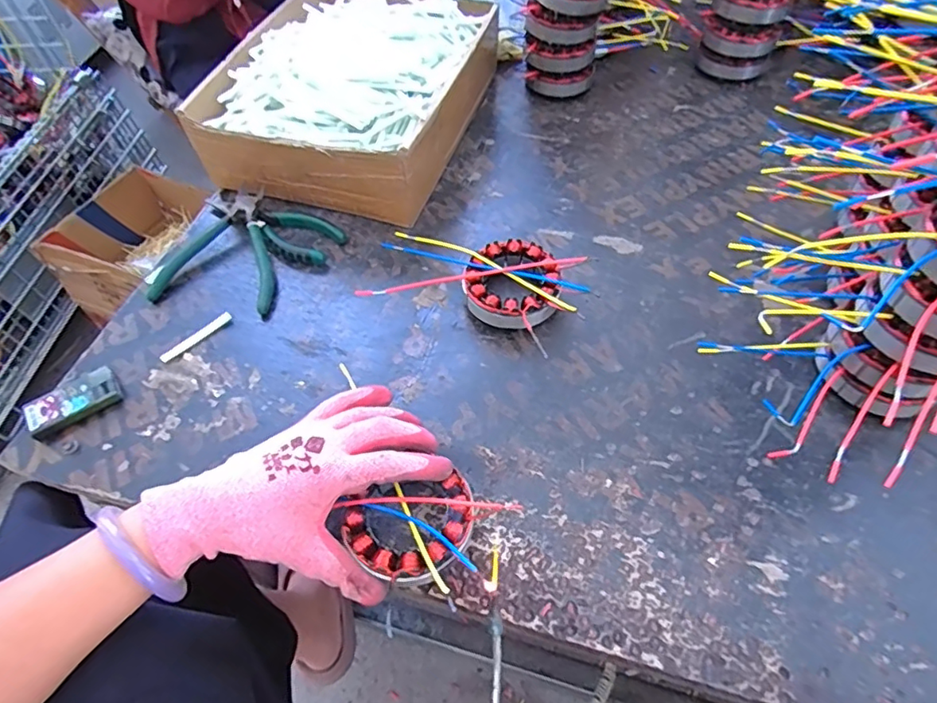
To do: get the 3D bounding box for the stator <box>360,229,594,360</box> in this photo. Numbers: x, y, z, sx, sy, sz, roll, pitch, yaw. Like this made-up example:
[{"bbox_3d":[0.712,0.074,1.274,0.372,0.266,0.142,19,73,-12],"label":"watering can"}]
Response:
[{"bbox_3d":[0.003,-0.066,0.505,0.191,0.030,0.094,16,58,14],"label":"stator"}]

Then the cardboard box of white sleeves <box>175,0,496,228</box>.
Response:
[{"bbox_3d":[-0.122,-0.299,0.618,0.242,0.097,0.320,14,56,12],"label":"cardboard box of white sleeves"}]

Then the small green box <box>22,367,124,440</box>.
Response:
[{"bbox_3d":[-0.322,0.041,0.453,0.067,0.017,0.035,-30,59,-16],"label":"small green box"}]

